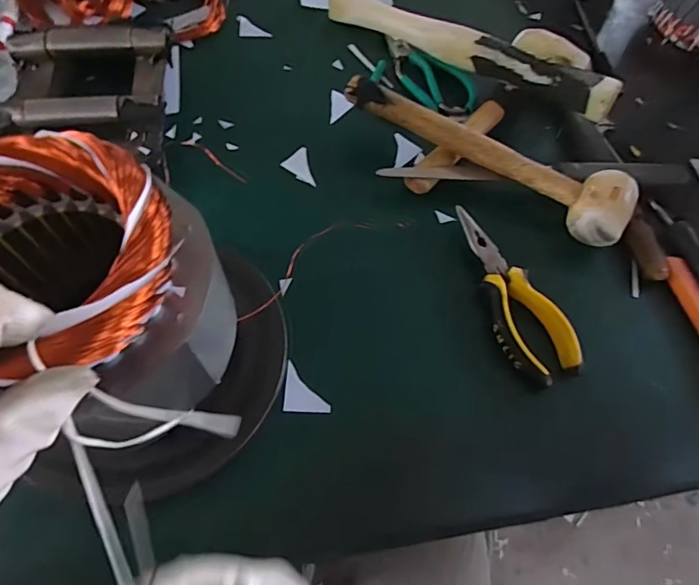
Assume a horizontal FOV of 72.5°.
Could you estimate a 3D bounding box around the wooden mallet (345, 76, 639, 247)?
[{"bbox_3d":[0.114,-0.119,0.420,0.259,0.050,0.056,30,64,12],"label":"wooden mallet"}]

